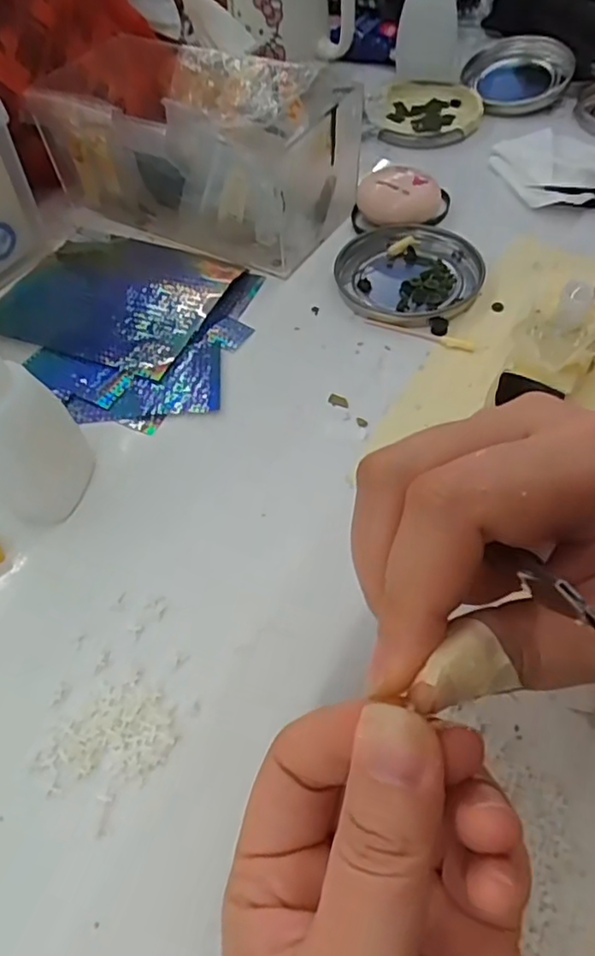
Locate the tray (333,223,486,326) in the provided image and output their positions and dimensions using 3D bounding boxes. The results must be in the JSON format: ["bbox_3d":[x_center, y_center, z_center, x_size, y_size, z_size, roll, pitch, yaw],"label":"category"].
[{"bbox_3d":[0.062,-0.113,0.348,0.079,0.009,0.076,-2,54,3],"label":"tray"}]

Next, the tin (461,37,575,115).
[{"bbox_3d":[0.160,-0.297,0.461,0.075,0.019,0.078,-2,54,3],"label":"tin"}]

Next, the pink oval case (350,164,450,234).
[{"bbox_3d":[0.062,-0.166,0.376,0.055,0.024,0.040,4,55,7],"label":"pink oval case"}]

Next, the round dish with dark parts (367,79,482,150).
[{"bbox_3d":[0.091,-0.261,0.449,0.077,0.011,0.080,-2,54,3],"label":"round dish with dark parts"}]

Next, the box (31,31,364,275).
[{"bbox_3d":[-0.059,-0.200,0.380,0.179,0.073,0.105,28,61,22],"label":"box"}]

